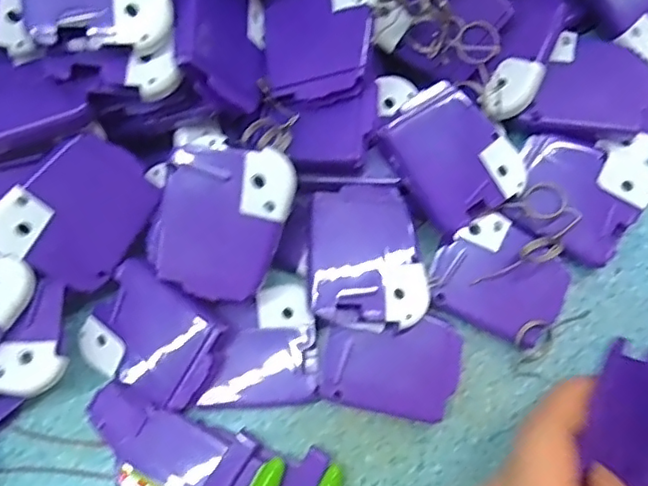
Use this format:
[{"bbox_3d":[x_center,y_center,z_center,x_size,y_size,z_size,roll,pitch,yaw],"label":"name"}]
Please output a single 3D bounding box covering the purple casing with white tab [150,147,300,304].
[{"bbox_3d":[-0.043,-0.009,0.243,0.052,0.004,0.062,16,95,4],"label":"purple casing with white tab"}]

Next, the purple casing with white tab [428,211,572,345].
[{"bbox_3d":[0.081,0.016,0.270,0.057,0.005,0.050,34,79,10],"label":"purple casing with white tab"}]

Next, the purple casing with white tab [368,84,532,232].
[{"bbox_3d":[0.058,-0.038,0.266,0.051,0.011,0.061,-40,93,-18],"label":"purple casing with white tab"}]

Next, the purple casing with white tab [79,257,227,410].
[{"bbox_3d":[-0.075,0.042,0.256,0.059,0.008,0.052,34,99,14],"label":"purple casing with white tab"}]

